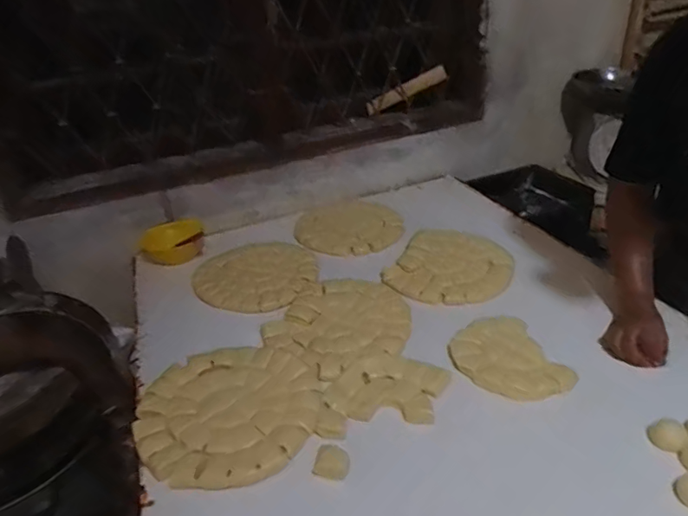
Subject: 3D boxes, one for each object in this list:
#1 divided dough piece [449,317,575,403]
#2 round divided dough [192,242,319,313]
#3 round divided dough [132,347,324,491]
[{"bbox_3d":[0.276,0.168,0.878,0.151,0.021,0.208,-17,31,-8],"label":"divided dough piece"},{"bbox_3d":[-0.205,0.030,1.191,0.274,0.026,0.283,-4,31,3],"label":"round divided dough"},{"bbox_3d":[-0.189,0.247,0.840,0.281,0.020,0.294,-4,31,3],"label":"round divided dough"}]

